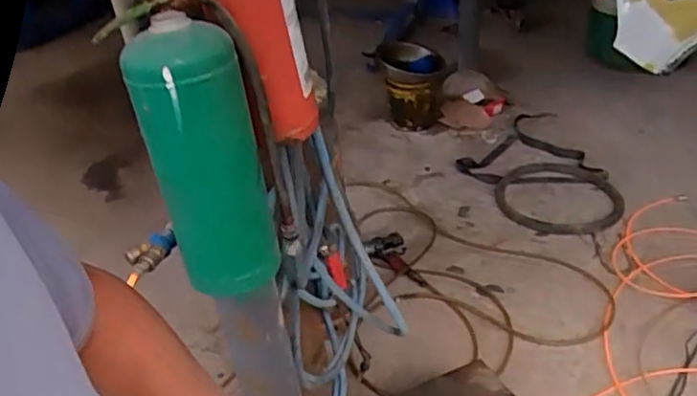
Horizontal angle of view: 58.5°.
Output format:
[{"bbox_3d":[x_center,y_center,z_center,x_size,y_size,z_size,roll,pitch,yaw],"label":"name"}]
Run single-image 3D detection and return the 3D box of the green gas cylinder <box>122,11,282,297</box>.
[{"bbox_3d":[-0.169,-0.033,0.738,0.124,0.326,0.102,-16,37,-14],"label":"green gas cylinder"}]

